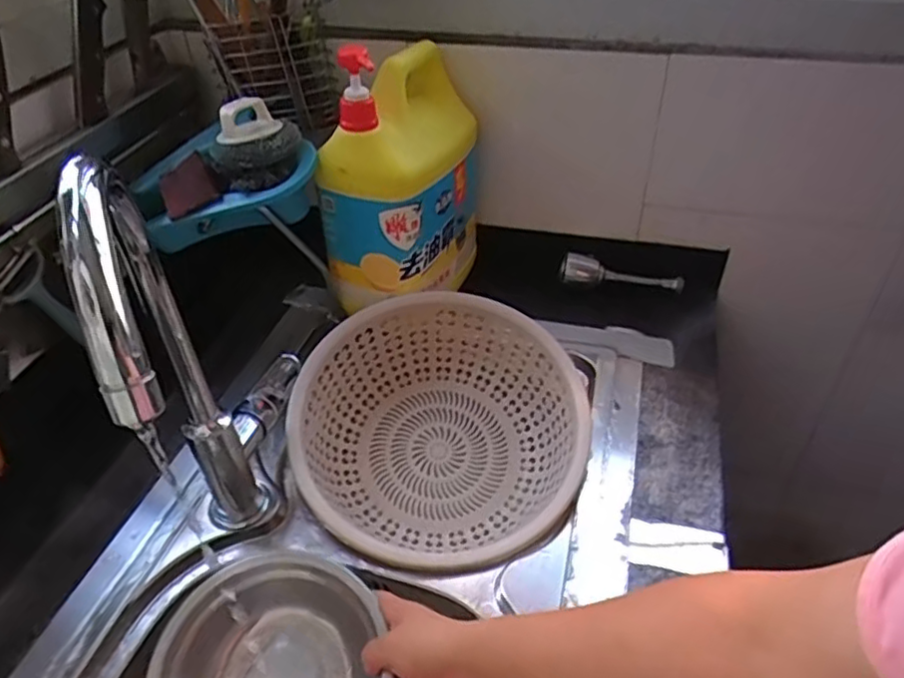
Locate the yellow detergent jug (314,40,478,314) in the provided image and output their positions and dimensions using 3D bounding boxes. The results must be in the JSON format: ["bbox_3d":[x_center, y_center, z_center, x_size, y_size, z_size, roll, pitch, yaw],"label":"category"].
[{"bbox_3d":[-0.052,-0.194,0.738,0.122,0.272,0.190,12,42,16],"label":"yellow detergent jug"}]

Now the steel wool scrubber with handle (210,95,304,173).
[{"bbox_3d":[-0.194,-0.196,0.655,0.067,0.078,0.062,16,43,21],"label":"steel wool scrubber with handle"}]

